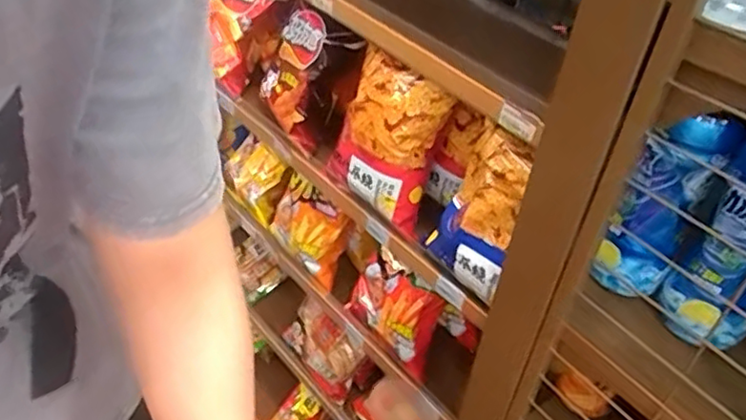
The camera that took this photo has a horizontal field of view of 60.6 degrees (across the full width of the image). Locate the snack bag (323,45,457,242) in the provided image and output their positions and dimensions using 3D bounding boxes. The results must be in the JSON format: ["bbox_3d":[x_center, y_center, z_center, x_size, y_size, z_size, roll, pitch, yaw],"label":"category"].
[{"bbox_3d":[0.007,-0.083,0.754,0.145,0.166,0.064,32,47,27],"label":"snack bag"}]

